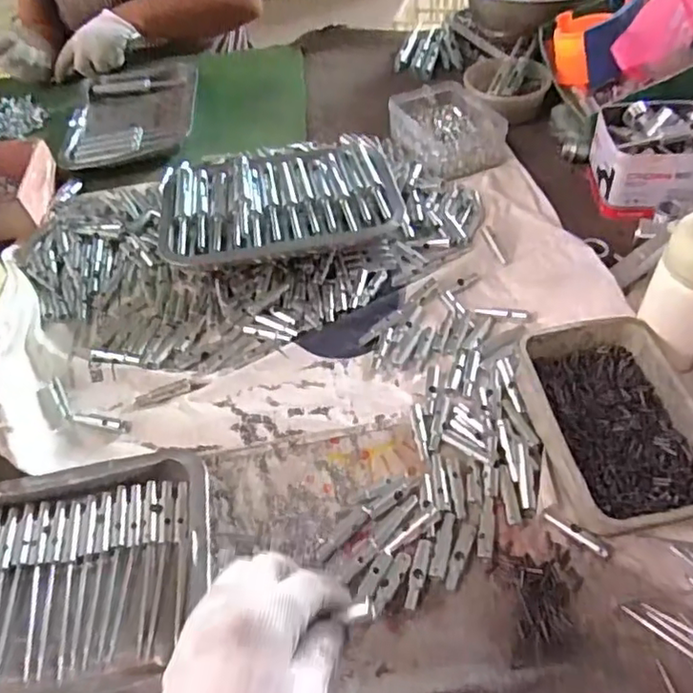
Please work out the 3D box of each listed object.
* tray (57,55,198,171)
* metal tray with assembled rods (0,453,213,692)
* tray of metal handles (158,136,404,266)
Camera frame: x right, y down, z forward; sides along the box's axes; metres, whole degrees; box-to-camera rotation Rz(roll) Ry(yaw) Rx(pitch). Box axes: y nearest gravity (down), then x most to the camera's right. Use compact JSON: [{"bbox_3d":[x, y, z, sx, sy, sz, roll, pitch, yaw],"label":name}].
[{"bbox_3d":[-0.311,-0.356,0.911,0.176,0.032,0.283,-7,50,-1],"label":"tray"},{"bbox_3d":[-0.225,0.172,0.436,0.250,0.032,0.179,-9,50,-3],"label":"metal tray with assembled rods"},{"bbox_3d":[-0.074,-0.159,0.689,0.256,0.047,0.161,-8,50,-2],"label":"tray of metal handles"}]

